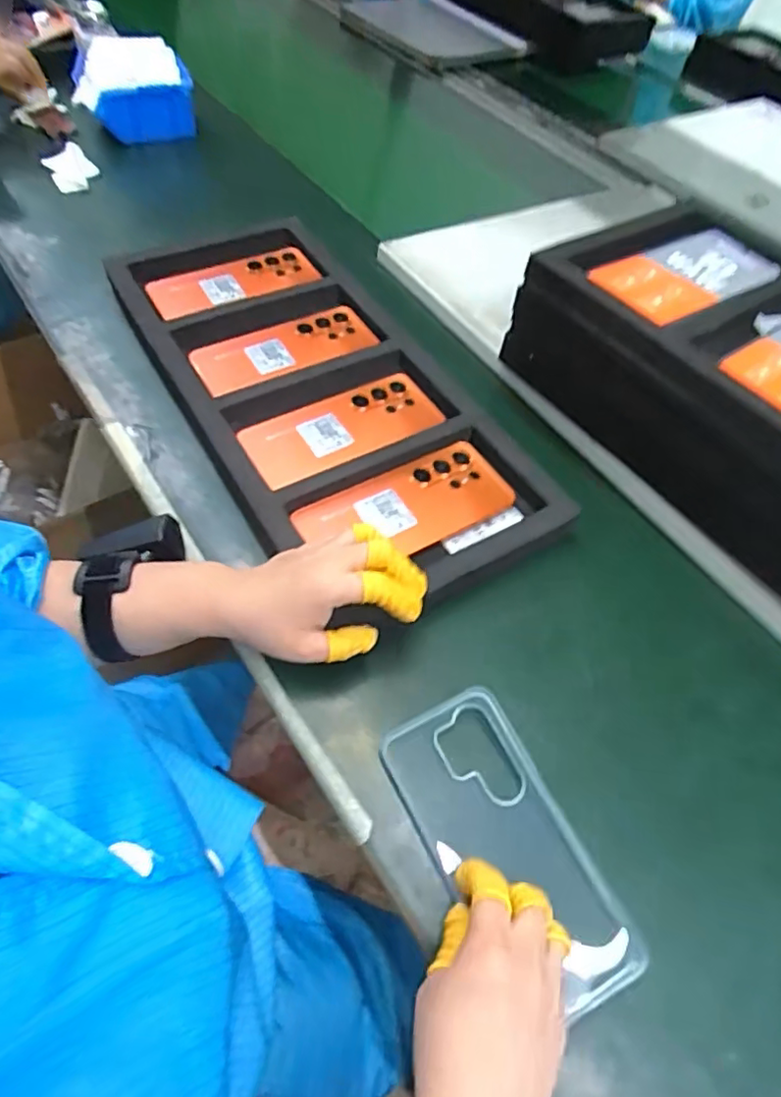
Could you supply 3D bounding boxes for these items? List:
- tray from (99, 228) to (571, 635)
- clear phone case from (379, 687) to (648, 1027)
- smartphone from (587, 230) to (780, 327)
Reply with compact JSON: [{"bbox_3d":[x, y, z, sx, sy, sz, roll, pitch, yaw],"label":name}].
[{"bbox_3d":[-0.072,-0.147,0.543,0.229,0.030,0.476,-24,60,-20],"label":"tray"},{"bbox_3d":[0.067,0.172,0.355,0.082,0.014,0.171,-27,64,-11],"label":"clear phone case"},{"bbox_3d":[0.247,-0.226,0.493,0.165,0.010,0.074,-27,63,-24],"label":"smartphone"}]

